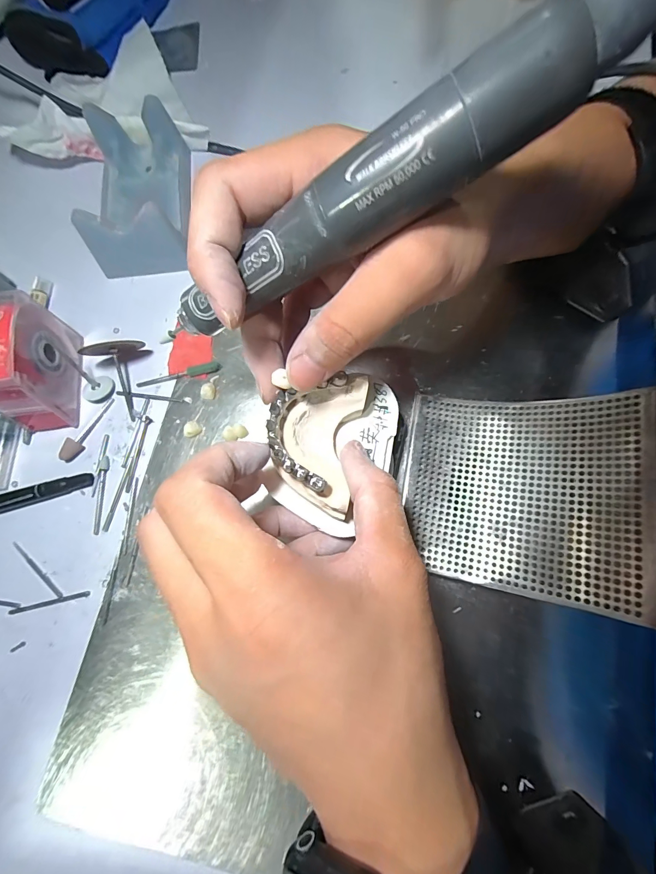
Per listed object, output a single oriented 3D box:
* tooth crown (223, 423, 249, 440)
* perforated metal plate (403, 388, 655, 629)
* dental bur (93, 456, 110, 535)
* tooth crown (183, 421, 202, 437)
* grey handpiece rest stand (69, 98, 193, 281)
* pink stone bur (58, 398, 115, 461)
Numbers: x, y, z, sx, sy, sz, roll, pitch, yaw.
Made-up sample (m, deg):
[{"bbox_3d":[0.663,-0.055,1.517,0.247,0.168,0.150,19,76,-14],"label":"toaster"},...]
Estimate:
[{"bbox_3d":[-0.055,-0.003,0.220,0.014,0.009,0.010,-16,77,-3],"label":"tooth crown"},{"bbox_3d":[0.094,0.025,0.182,0.111,0.014,0.096,3,74,35],"label":"perforated metal plate"},{"bbox_3d":[-0.134,0.034,0.215,0.005,0.004,0.045,-2,77,0],"label":"dental bur"},{"bbox_3d":[-0.082,-0.004,0.221,0.010,0.008,0.007,-35,79,-7],"label":"tooth crown"},{"bbox_3d":[-0.129,-0.167,0.242,0.062,0.034,0.107,-7,77,-1],"label":"grey handpiece rest stand"},{"bbox_3d":[-0.147,-0.005,0.223,0.009,0.007,0.045,33,79,7],"label":"pink stone bur"}]

